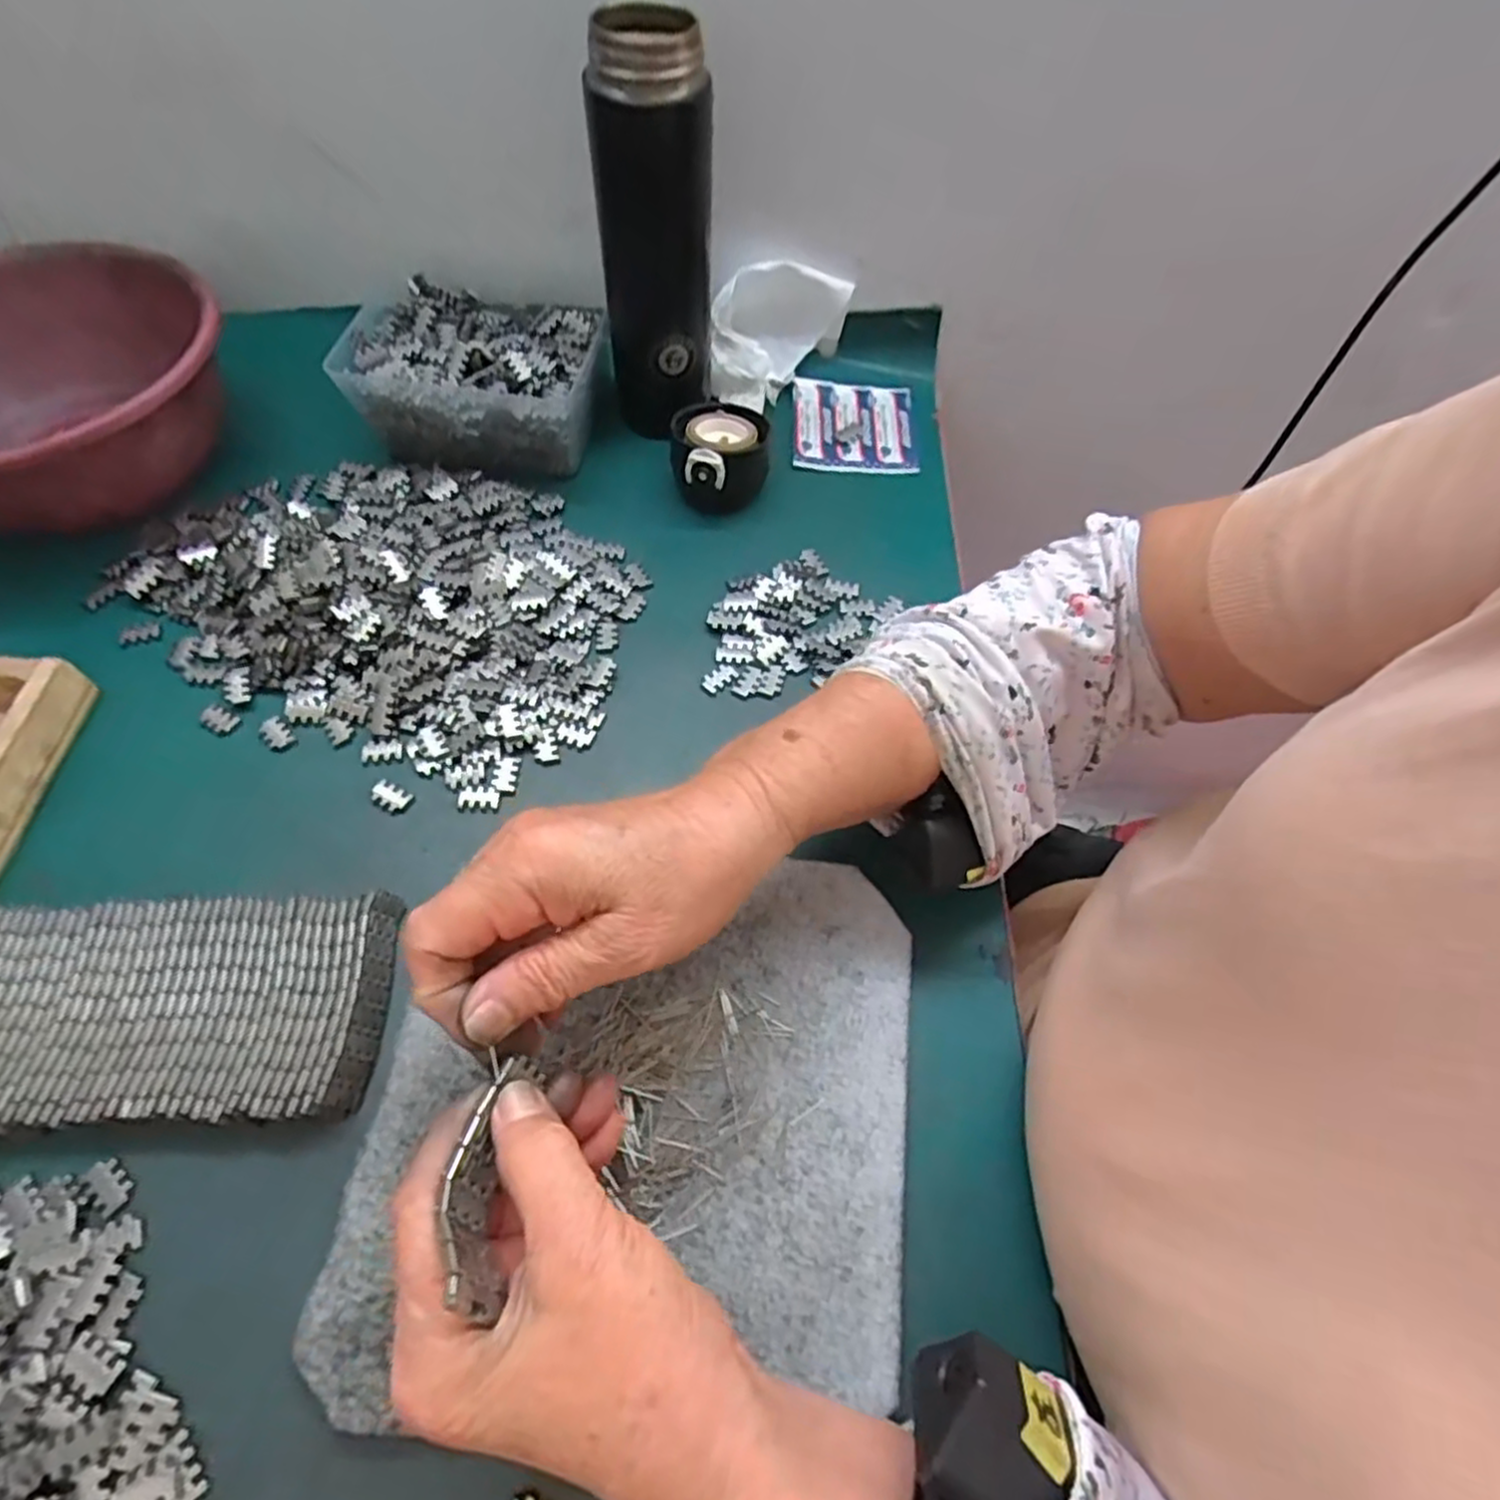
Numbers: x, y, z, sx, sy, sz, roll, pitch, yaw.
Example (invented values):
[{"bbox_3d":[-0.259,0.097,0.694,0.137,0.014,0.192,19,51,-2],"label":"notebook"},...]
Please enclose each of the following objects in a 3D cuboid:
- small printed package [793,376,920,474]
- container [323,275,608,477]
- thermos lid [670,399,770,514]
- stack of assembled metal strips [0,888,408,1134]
[{"bbox_3d":[0.073,-0.228,0.527,0.082,0.004,0.084,1,65,0],"label":"small printed package"},{"bbox_3d":[-0.170,-0.249,0.495,0.156,0.054,0.124,7,58,3],"label":"container"},{"bbox_3d":[-0.017,-0.183,0.475,0.060,0.050,0.064,1,58,-1],"label":"thermos lid"},{"bbox_3d":[-0.247,0.106,0.307,0.184,0.019,0.086,-3,58,-3],"label":"stack of assembled metal strips"}]

